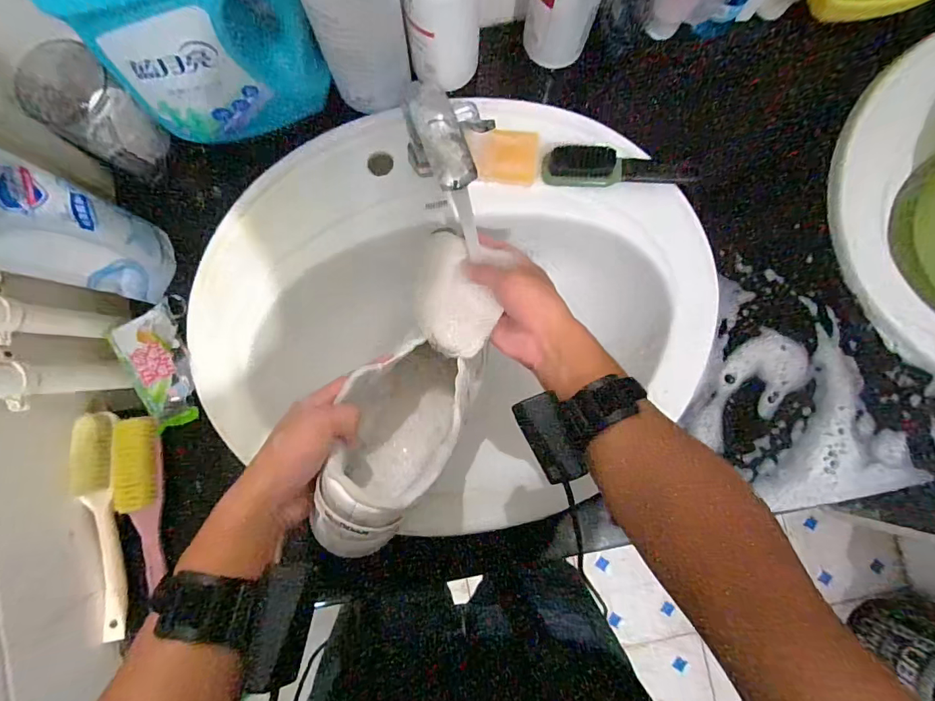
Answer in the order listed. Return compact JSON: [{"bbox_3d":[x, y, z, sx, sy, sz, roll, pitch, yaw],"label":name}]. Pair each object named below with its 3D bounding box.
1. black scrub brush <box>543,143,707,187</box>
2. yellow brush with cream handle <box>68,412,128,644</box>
[{"bbox_3d":[0.157,-0.193,0.465,0.152,0.029,0.035,2,86,-1],"label":"black scrub brush"},{"bbox_3d":[-0.360,0.173,0.437,0.030,0.030,0.218,-3,86,-1],"label":"yellow brush with cream handle"}]

